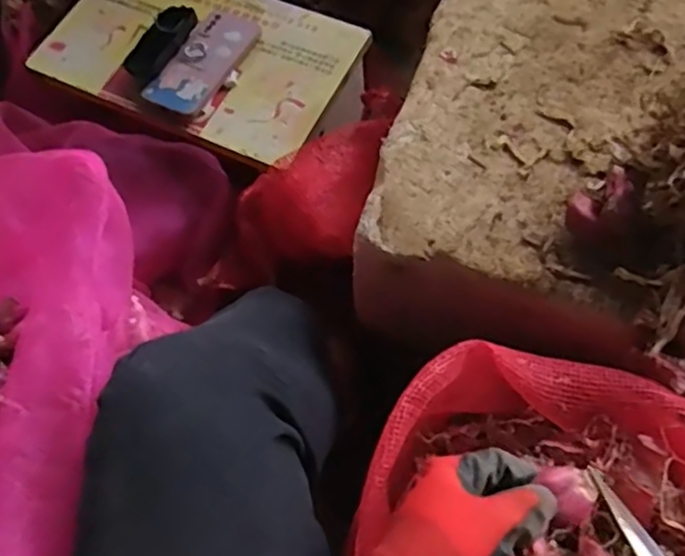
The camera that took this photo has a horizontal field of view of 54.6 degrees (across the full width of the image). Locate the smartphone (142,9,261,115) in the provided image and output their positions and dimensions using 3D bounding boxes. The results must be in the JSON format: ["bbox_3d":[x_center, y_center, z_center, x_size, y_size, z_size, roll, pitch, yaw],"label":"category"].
[{"bbox_3d":[-0.171,-0.276,0.829,0.077,0.016,0.167,28,68,10],"label":"smartphone"}]

